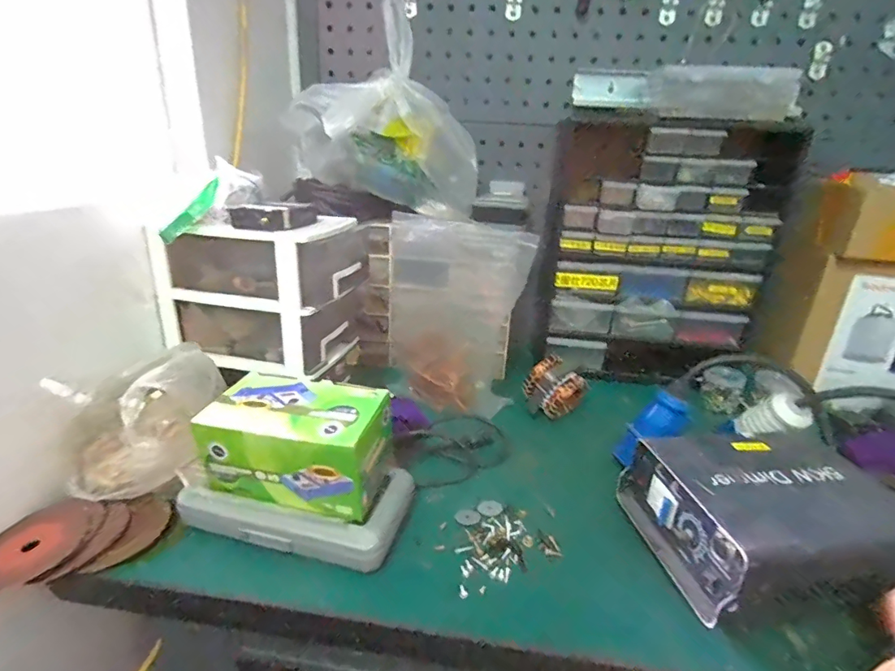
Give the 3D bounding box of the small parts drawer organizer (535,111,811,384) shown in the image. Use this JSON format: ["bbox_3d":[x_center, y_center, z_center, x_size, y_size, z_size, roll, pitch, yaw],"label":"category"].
[{"bbox_3d":[0.372,-0.154,0.869,0.376,0.433,0.170,7,22,10],"label":"small parts drawer organizer"}]

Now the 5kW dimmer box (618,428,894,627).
[{"bbox_3d":[0.335,0.191,0.496,0.226,0.093,0.181,0,22,-8],"label":"5kW dimmer box"}]

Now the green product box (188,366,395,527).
[{"bbox_3d":[-0.153,0.113,0.511,0.183,0.098,0.099,7,22,9],"label":"green product box"}]

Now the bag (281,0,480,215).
[{"bbox_3d":[-0.095,-0.360,0.781,0.299,0.285,0.121,5,22,3],"label":"bag"}]

